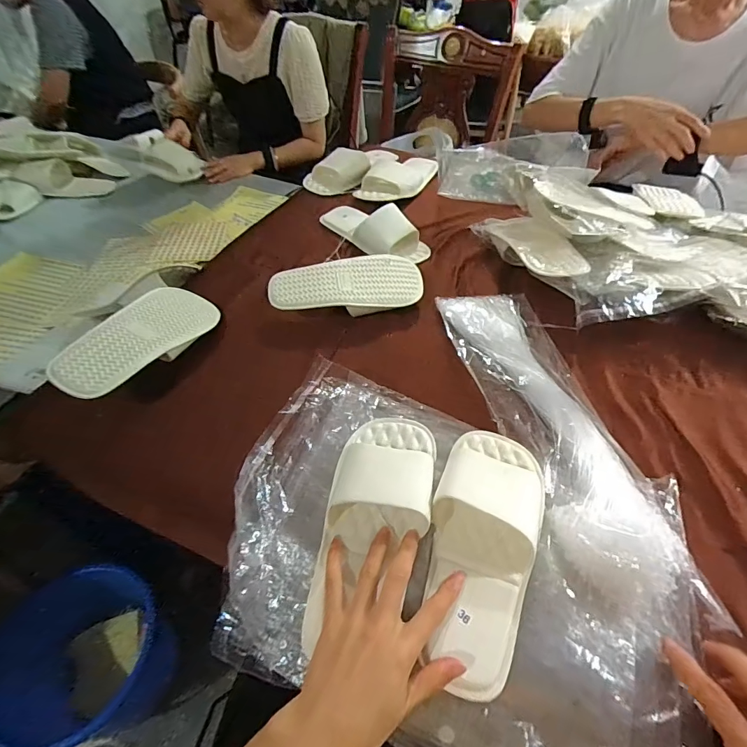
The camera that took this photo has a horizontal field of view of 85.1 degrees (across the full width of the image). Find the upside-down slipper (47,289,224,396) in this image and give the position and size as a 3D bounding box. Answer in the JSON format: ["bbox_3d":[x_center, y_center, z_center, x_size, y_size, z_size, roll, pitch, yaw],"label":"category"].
[{"bbox_3d":[-0.296,-0.051,0.521,0.082,0.064,0.216,18,51,15],"label":"upside-down slipper"}]

